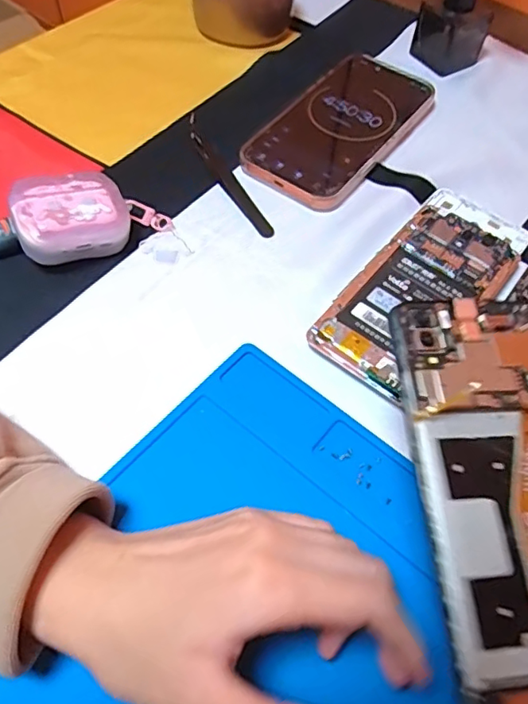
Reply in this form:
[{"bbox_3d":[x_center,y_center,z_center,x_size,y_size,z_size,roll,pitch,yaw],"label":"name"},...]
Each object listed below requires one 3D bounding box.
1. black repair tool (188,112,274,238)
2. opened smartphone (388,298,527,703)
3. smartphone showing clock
[{"bbox_3d":[-0.028,-0.126,0.391,0.014,0.009,0.129,-25,63,-17],"label":"black repair tool"},{"bbox_3d":[0.089,0.051,0.189,0.070,0.012,0.144,-2,67,-5],"label":"opened smartphone"},{"bbox_3d":[0.058,-0.170,0.416,0.085,0.015,0.164,33,62,16],"label":"smartphone showing clock"}]

